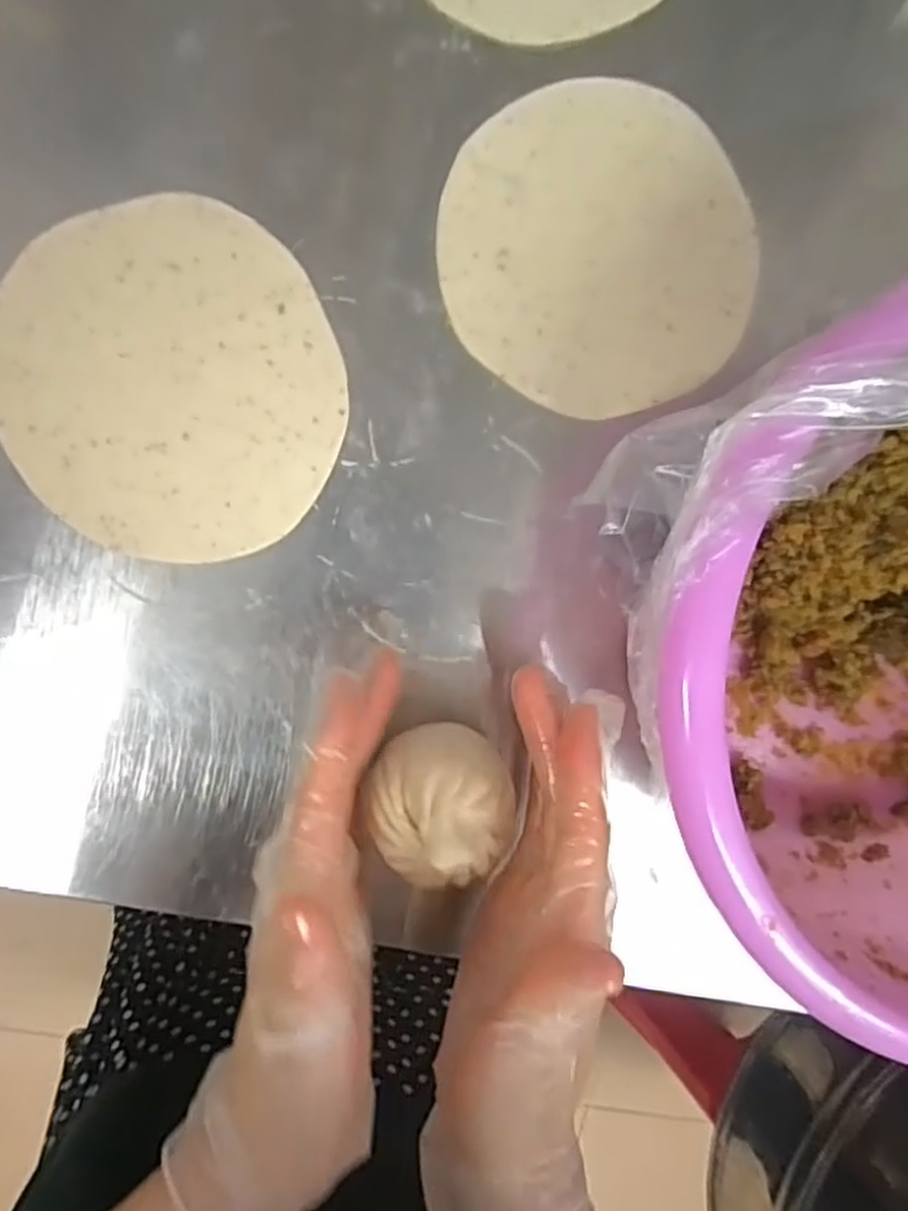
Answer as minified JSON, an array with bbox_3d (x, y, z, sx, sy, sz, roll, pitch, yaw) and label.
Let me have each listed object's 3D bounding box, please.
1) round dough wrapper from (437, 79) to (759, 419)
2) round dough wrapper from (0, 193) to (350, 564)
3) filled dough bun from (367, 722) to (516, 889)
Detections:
[{"bbox_3d":[0.059,-0.143,0.311,0.125,0.007,0.125,-1,95,-8],"label":"round dough wrapper"},{"bbox_3d":[-0.107,-0.083,0.292,0.123,0.004,0.129,-1,97,-10],"label":"round dough wrapper"},{"bbox_3d":[-0.001,0.073,0.278,0.059,0.044,0.049,3,94,-9],"label":"filled dough bun"}]

